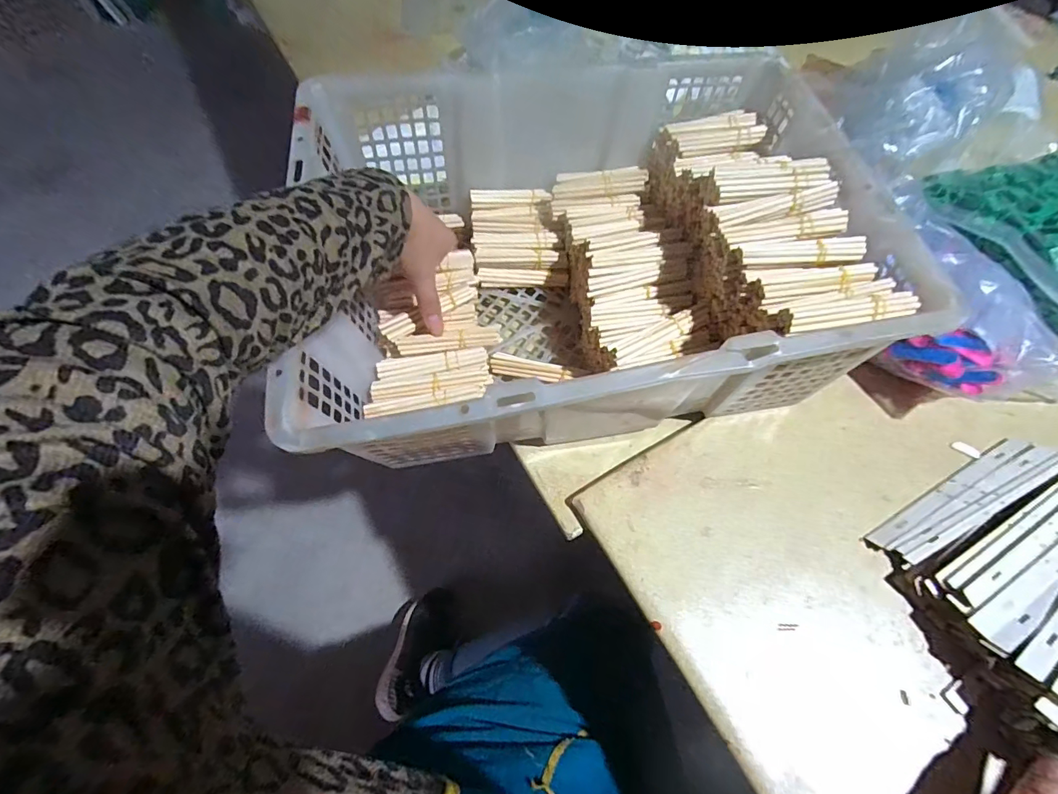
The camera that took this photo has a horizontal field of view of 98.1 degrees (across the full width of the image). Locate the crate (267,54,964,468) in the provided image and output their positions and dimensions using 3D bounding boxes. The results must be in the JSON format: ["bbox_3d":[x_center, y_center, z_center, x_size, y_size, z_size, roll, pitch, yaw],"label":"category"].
[{"bbox_3d":[0.050,-0.129,0.443,0.465,0.179,0.355,-9,64,-4],"label":"crate"}]

